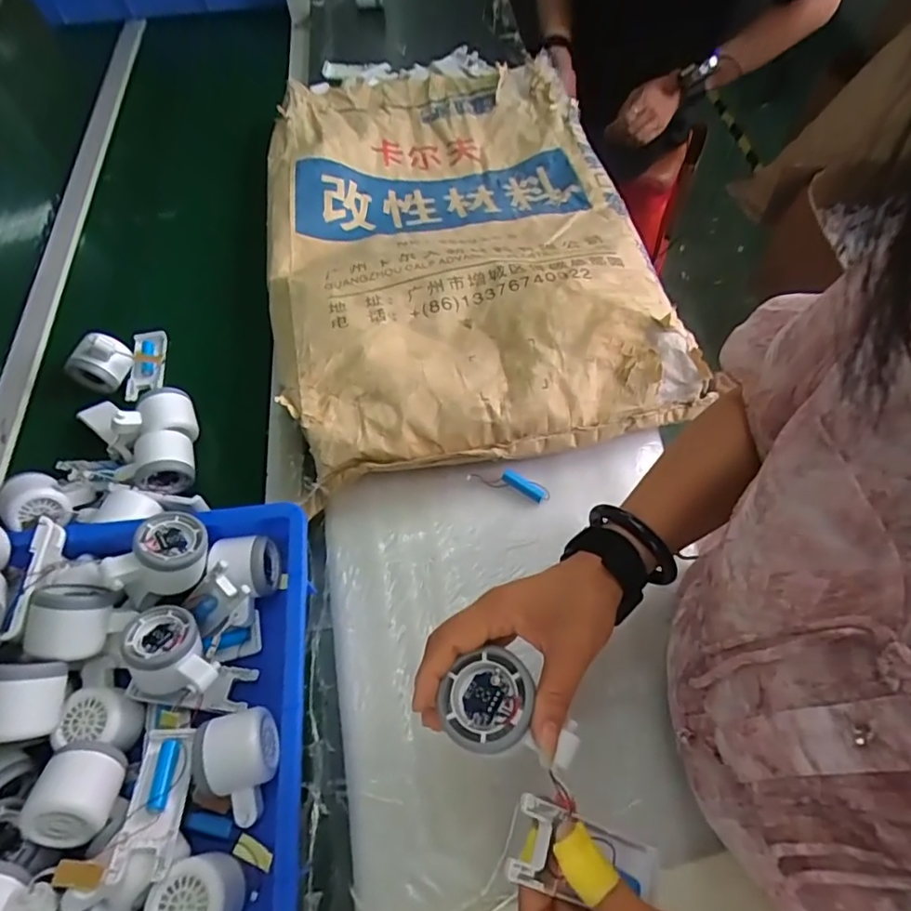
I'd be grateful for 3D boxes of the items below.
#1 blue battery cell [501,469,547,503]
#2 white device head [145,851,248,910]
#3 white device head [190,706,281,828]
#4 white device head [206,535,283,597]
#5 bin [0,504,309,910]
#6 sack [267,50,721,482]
[{"bbox_3d":[0.073,0.033,0.608,0.048,0.016,0.016,28,65,17],"label":"blue battery cell"},{"bbox_3d":[-0.192,0.333,0.425,0.058,0.047,0.055,-1,60,2],"label":"white device head"},{"bbox_3d":[-0.176,0.255,0.465,0.063,0.048,0.081,-16,61,-7],"label":"white device head"},{"bbox_3d":[-0.203,0.105,0.545,0.056,0.051,0.056,1,60,3],"label":"white device head"},{"bbox_3d":[-0.389,0.222,0.444,0.524,0.144,0.370,-6,60,-1],"label":"bin"},{"bbox_3d":[-0.008,-0.321,0.771,0.465,0.096,0.730,-9,60,-3],"label":"sack"}]

